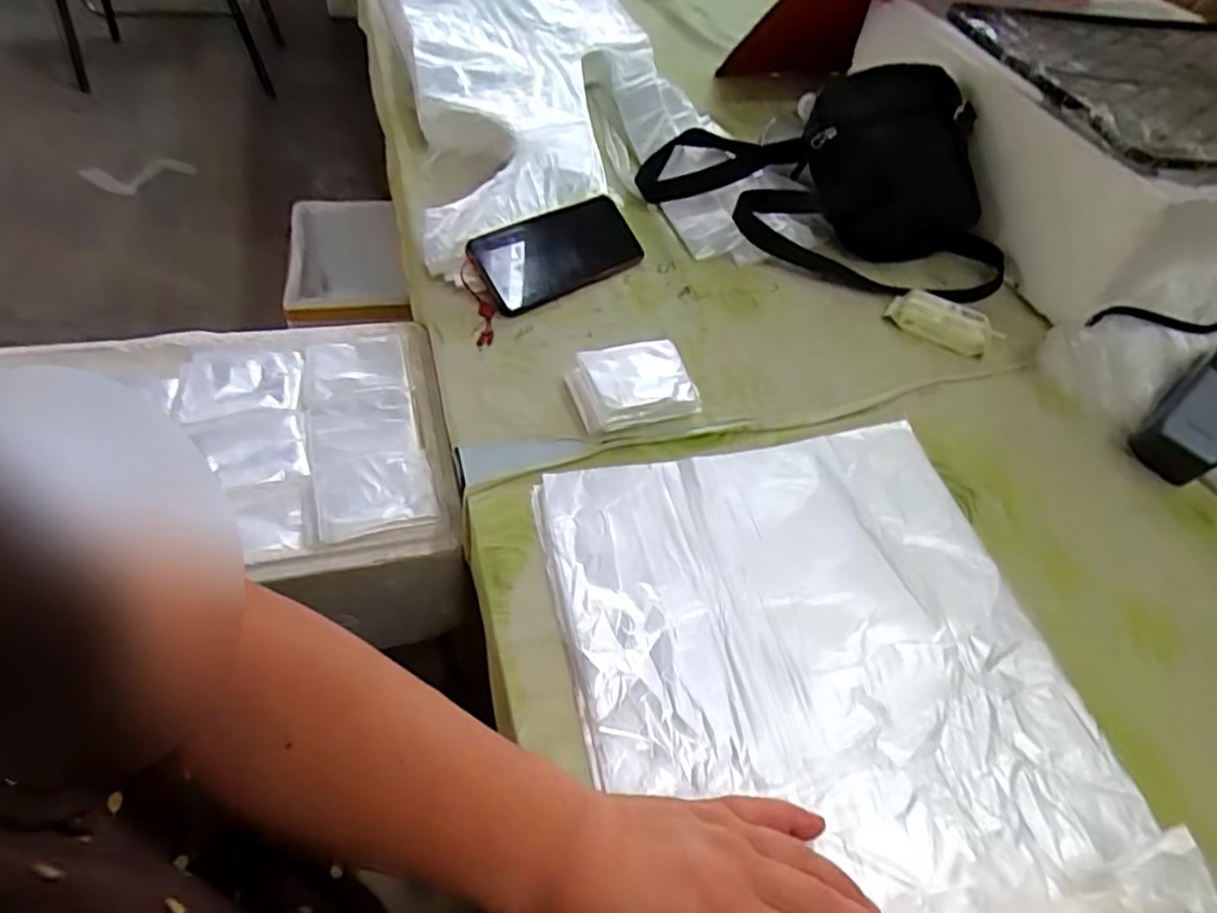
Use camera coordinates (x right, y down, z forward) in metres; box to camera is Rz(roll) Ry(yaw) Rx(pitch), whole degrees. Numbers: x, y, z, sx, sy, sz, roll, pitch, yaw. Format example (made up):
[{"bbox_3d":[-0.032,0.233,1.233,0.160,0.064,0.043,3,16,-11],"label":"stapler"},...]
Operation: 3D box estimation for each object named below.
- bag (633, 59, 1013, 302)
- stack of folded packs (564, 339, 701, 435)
[{"bbox_3d":[0.229,-0.295,0.720,0.382,0.146,0.187,25,52,13],"label":"bag"},{"bbox_3d":[0.020,-0.056,0.558,0.088,0.029,0.068,-11,52,-13],"label":"stack of folded packs"}]

